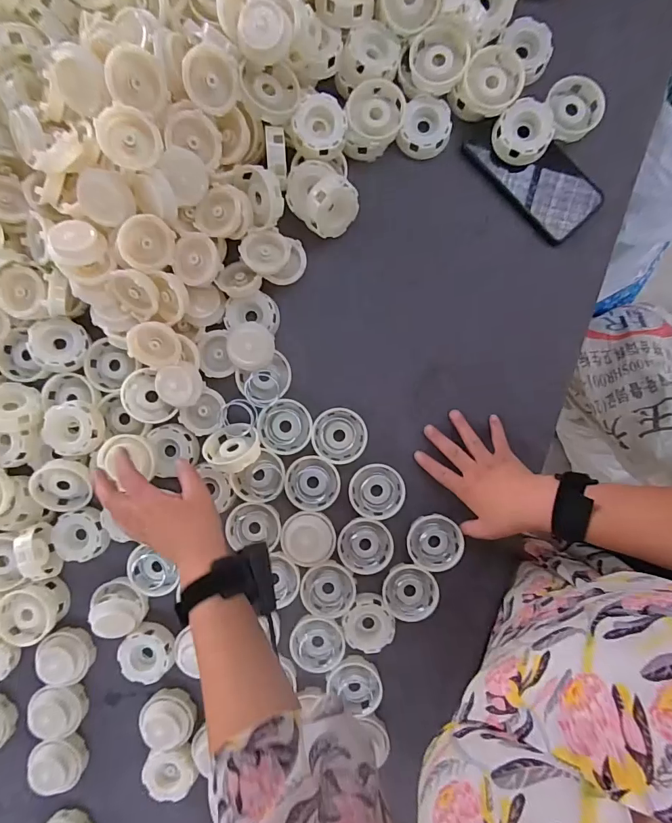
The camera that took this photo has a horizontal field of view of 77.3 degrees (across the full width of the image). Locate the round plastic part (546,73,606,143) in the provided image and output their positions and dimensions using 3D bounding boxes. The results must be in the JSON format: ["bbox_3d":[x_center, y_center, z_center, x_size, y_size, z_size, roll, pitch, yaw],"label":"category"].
[{"bbox_3d":[0.261,-0.331,0.456,0.056,0.019,0.060,0,90,1],"label":"round plastic part"}]

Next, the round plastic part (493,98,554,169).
[{"bbox_3d":[0.200,-0.299,0.455,0.056,0.028,0.061,0,90,1],"label":"round plastic part"}]

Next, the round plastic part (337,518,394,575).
[{"bbox_3d":[0.034,0.153,0.481,0.060,0.010,0.061,0,90,1],"label":"round plastic part"}]

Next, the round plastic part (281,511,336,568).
[{"bbox_3d":[-0.032,0.145,0.471,0.060,0.024,0.059,0,90,1],"label":"round plastic part"}]

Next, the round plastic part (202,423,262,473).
[{"bbox_3d":[-0.116,0.039,0.469,0.060,0.017,0.061,-8,49,9],"label":"round plastic part"}]

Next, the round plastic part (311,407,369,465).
[{"bbox_3d":[0.004,0.028,0.479,0.060,0.011,0.062,-4,89,1],"label":"round plastic part"}]

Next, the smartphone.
[{"bbox_3d":[0.219,-0.259,0.456,0.077,0.009,0.145,-43,89,1],"label":"smartphone"}]

